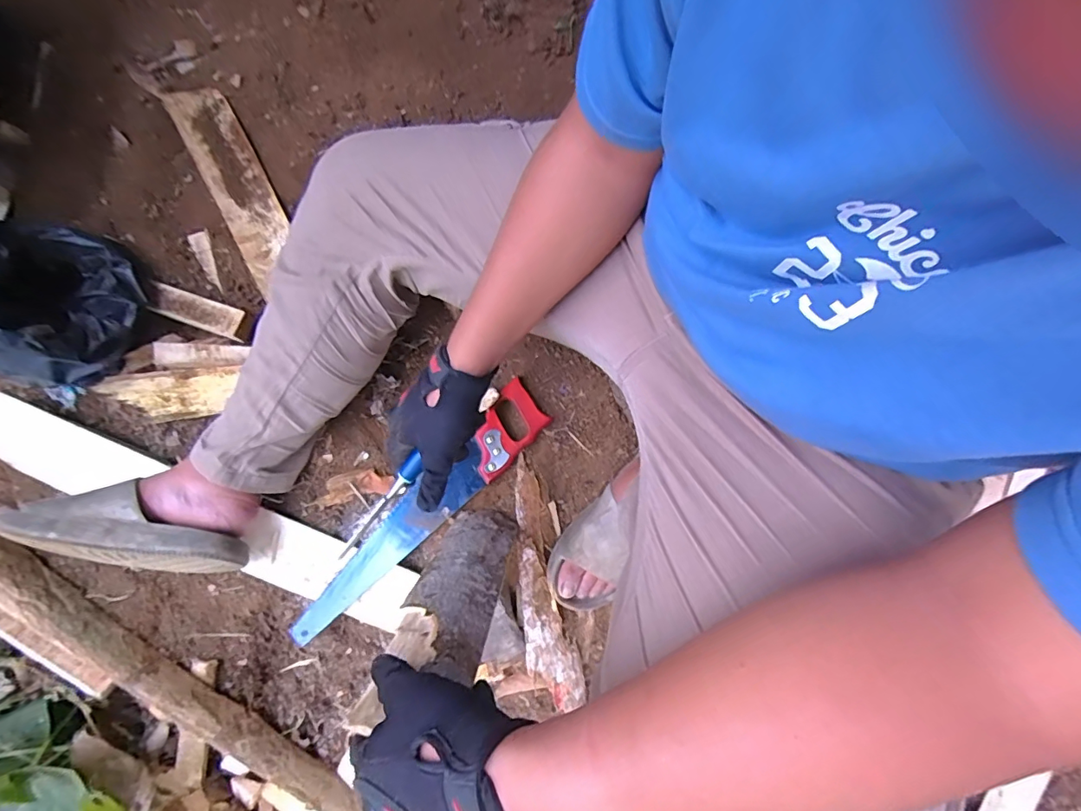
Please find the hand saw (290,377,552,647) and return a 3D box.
[{"bbox_3d":[-0.168,0.150,0.695,0.086,0.022,0.461,42,79,10],"label":"hand saw"}]

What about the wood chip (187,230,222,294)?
[{"bbox_3d":[-0.526,-0.228,0.766,0.029,0.020,0.098,-19,97,-4],"label":"wood chip"}]

